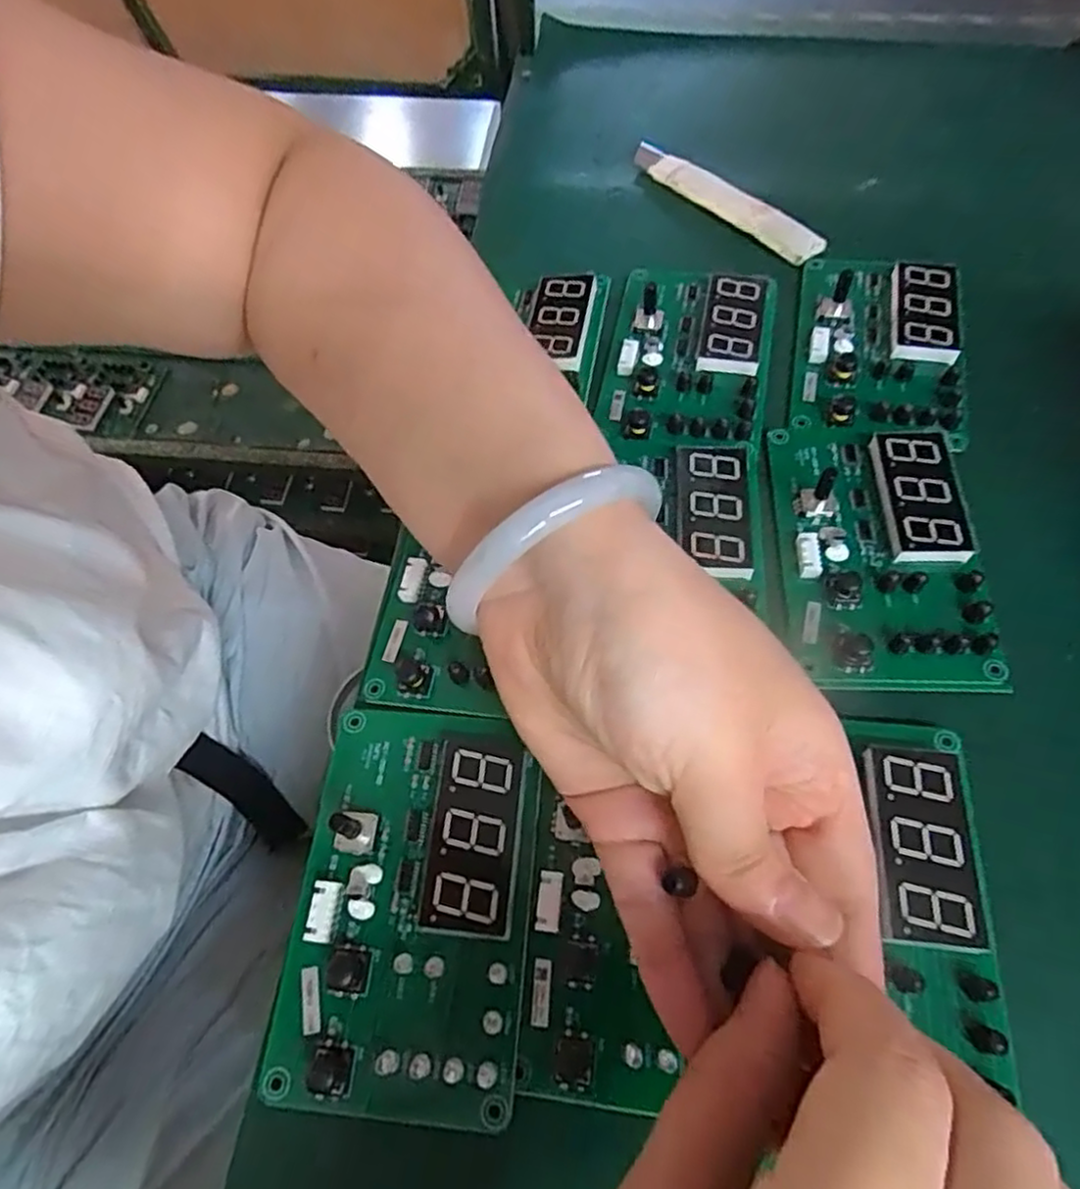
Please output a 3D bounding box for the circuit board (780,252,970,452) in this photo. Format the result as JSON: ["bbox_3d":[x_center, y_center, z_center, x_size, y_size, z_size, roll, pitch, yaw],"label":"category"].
[{"bbox_3d":[0.163,-0.123,0.330,0.076,0.014,0.123,13,63,9],"label":"circuit board"}]

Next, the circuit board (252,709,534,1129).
[{"bbox_3d":[-0.042,0.097,0.223,0.075,0.012,0.120,4,62,4],"label":"circuit board"}]

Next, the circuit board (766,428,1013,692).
[{"bbox_3d":[0.136,-0.020,0.279,0.077,0.020,0.118,3,62,3],"label":"circuit board"}]

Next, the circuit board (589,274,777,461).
[{"bbox_3d":[0.070,-0.120,0.331,0.074,0.017,0.122,12,62,8],"label":"circuit board"}]

